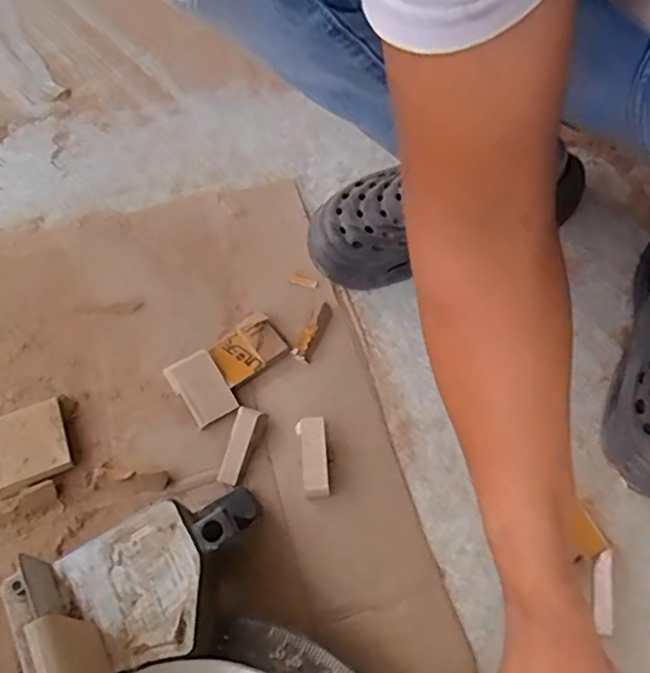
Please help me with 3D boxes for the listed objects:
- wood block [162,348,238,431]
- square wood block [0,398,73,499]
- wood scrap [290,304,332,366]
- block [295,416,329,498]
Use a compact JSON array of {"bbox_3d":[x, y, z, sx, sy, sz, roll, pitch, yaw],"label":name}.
[{"bbox_3d":[-0.116,0.048,0.583,0.044,0.016,0.068,-31,62,-15],"label":"wood block"},{"bbox_3d":[-0.266,0.100,0.558,0.067,0.016,0.073,-20,59,-8],"label":"square wood block"},{"bbox_3d":[-0.012,-0.006,0.615,0.021,0.009,0.070,18,61,14],"label":"wood scrap"},{"bbox_3d":[-0.009,0.106,0.545,0.025,0.016,0.069,-9,59,-2],"label":"block"}]

